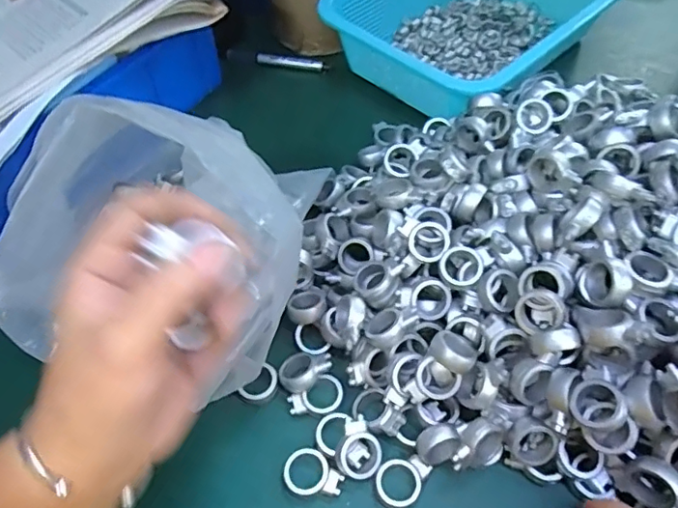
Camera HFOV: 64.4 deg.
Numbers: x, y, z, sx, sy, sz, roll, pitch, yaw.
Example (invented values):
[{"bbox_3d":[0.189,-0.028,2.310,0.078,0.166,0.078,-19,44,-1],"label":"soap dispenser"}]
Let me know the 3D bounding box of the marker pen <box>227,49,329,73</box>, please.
[{"bbox_3d":[-0.062,-0.195,0.544,0.105,0.013,0.016,8,55,10],"label":"marker pen"}]

